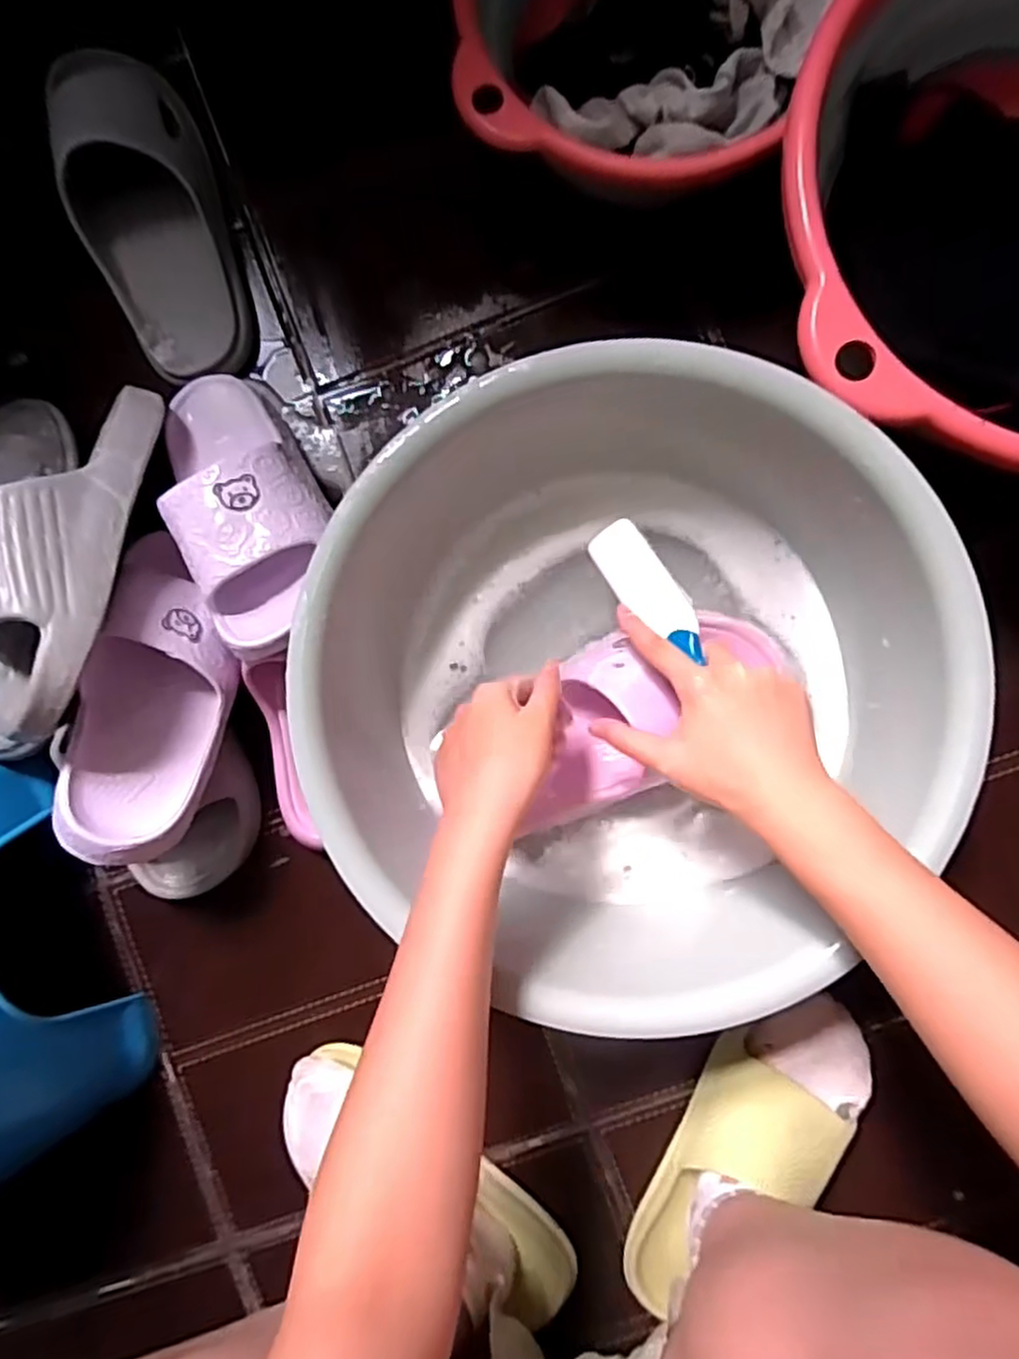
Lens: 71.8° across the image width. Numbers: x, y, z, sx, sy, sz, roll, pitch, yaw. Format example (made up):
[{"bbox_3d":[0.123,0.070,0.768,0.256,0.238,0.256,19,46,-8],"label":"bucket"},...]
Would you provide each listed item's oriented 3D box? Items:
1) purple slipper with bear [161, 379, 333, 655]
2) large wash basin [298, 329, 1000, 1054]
[{"bbox_3d":[-0.185,-0.129,0.489,0.094,0.063,0.236,-22,66,6],"label":"purple slipper with bear"},{"bbox_3d":[0.065,0.015,0.459,0.398,0.139,0.356,-3,90,4],"label":"large wash basin"}]

